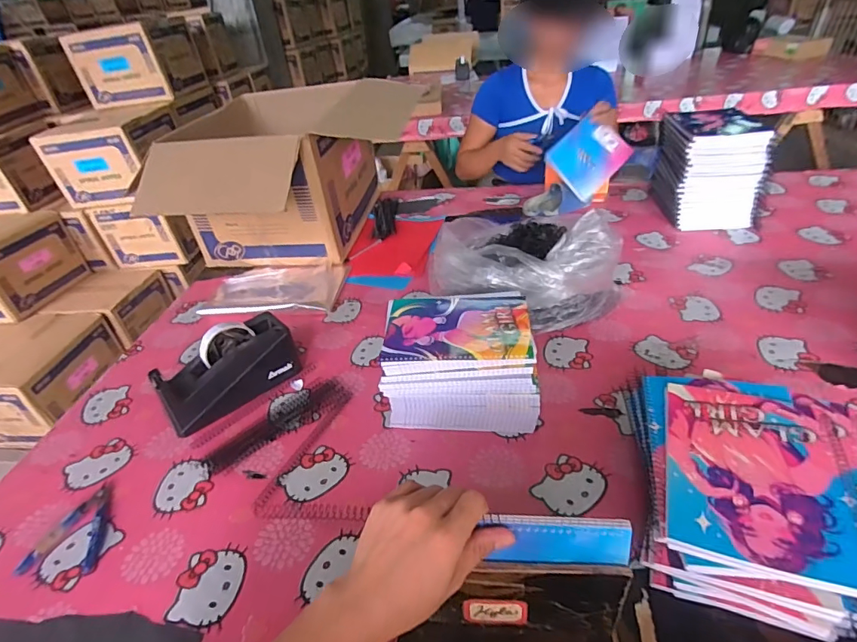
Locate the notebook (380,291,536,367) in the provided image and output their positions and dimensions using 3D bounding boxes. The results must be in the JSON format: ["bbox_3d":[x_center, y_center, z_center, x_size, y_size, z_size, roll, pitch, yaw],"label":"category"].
[{"bbox_3d":[0.039,0.006,0.653,0.194,0.015,0.156,-2,36,4],"label":"notebook"}]

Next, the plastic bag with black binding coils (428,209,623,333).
[{"bbox_3d":[0.150,-0.085,0.812,0.267,0.154,0.223,27,47,36],"label":"plastic bag with black binding coils"}]

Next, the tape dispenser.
[{"bbox_3d":[-0.300,0.073,0.713,0.081,0.101,0.197,26,46,35],"label":"tape dispenser"}]

